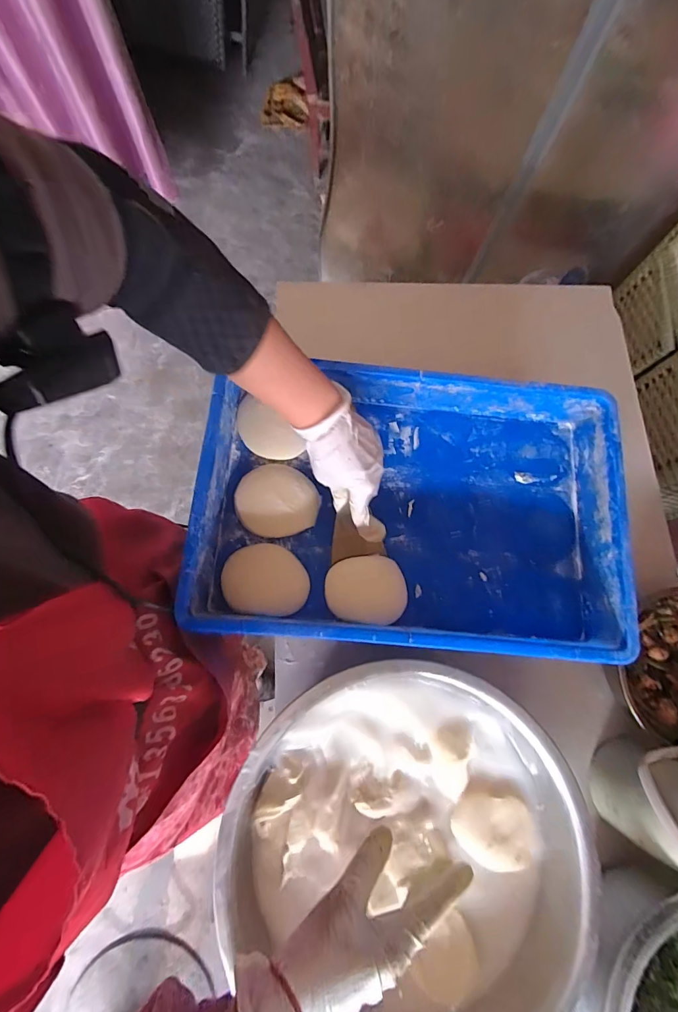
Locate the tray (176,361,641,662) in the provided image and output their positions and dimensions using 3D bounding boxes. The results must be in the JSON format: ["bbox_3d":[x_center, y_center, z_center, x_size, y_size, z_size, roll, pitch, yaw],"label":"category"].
[{"bbox_3d":[0.082,-0.002,0.455,0.456,0.086,0.295,5,79,0],"label":"tray"}]

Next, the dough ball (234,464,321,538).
[{"bbox_3d":[-0.073,-0.007,0.472,0.095,0.024,0.084,-9,77,-6],"label":"dough ball"}]

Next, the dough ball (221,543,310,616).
[{"bbox_3d":[-0.083,0.083,0.453,0.093,0.022,0.077,4,76,-3],"label":"dough ball"}]

